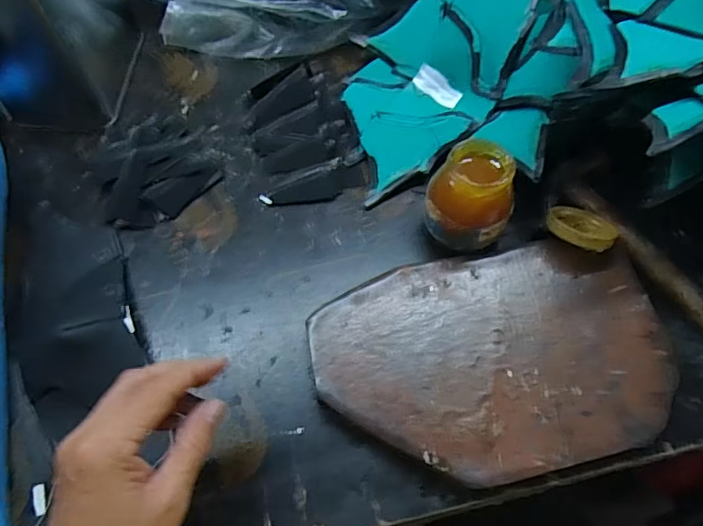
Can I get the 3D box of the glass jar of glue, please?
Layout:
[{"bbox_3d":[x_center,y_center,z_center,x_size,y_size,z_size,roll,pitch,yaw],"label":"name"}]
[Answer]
[{"bbox_3d":[0.099,-0.052,0.432,0.066,0.088,0.063,0,61,0],"label":"glass jar of glue"}]

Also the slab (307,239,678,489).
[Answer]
[{"bbox_3d":[0.110,0.073,0.400,0.265,0.021,0.170,-11,62,-6],"label":"slab"}]

